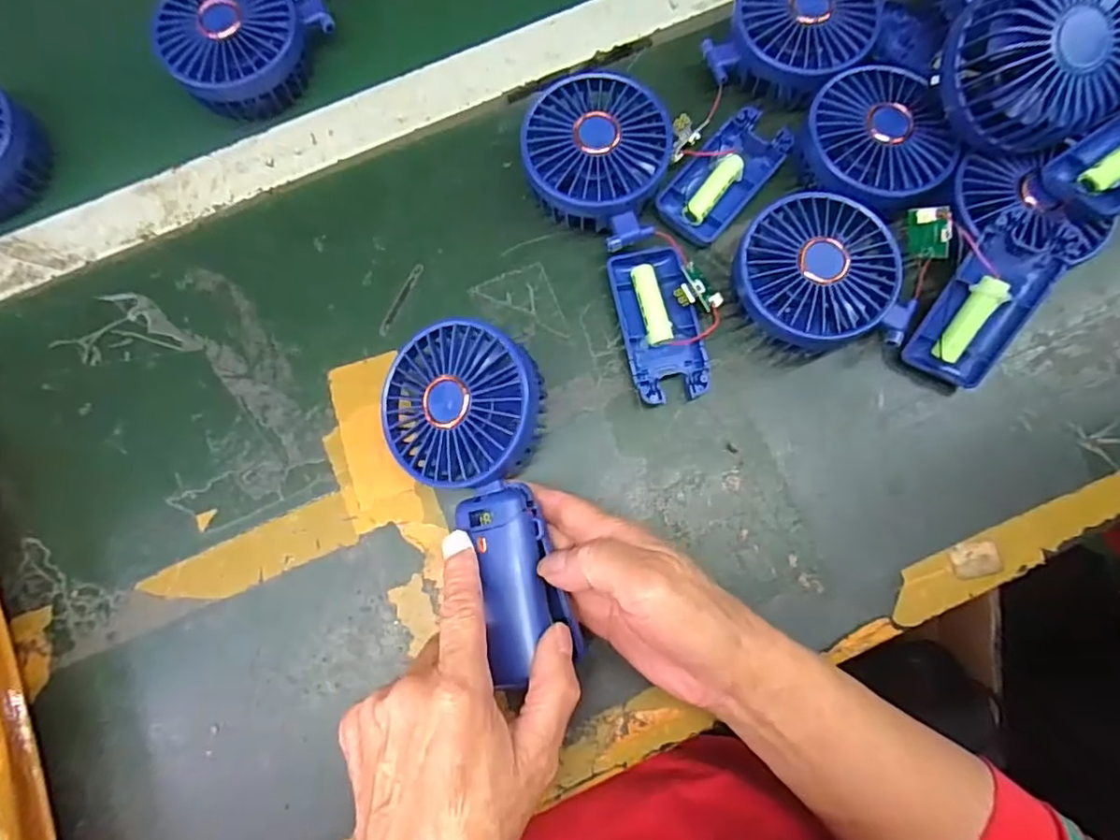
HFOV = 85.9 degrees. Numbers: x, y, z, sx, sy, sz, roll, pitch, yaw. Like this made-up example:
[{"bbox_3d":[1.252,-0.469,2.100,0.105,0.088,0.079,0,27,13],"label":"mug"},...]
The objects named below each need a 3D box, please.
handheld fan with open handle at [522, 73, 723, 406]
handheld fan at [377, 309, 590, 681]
[{"bbox_3d":[0.037,-0.106,0.357,0.083,0.043,0.193,-16,80,-3],"label":"handheld fan with open handle"},{"bbox_3d":[-0.028,0.031,0.312,0.088,0.038,0.176,-33,75,16],"label":"handheld fan"}]

